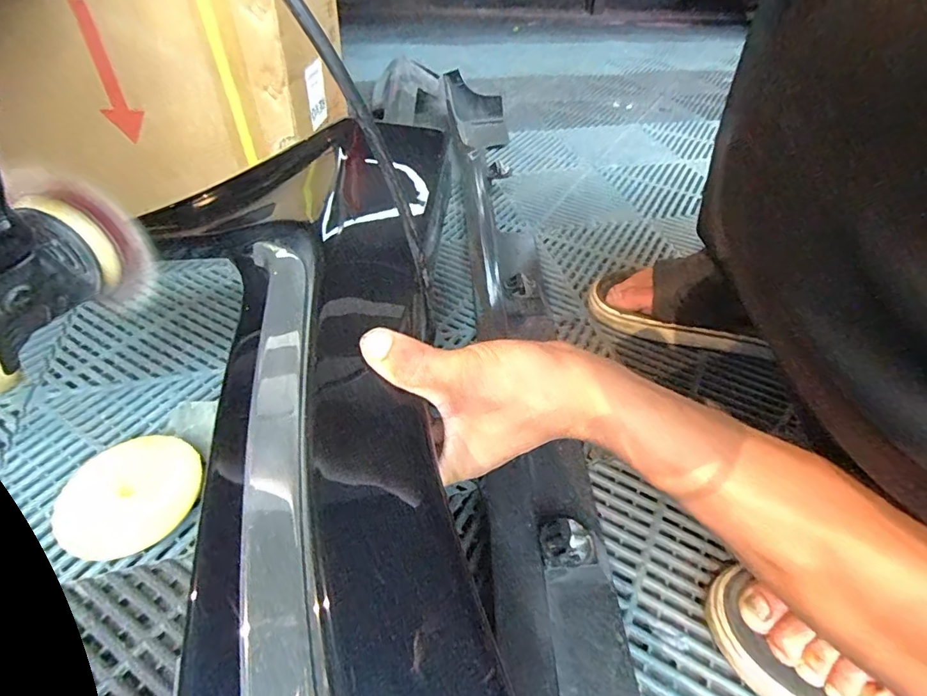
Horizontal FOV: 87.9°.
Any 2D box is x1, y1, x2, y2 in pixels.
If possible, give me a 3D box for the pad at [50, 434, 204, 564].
[{"bbox_3d":[-0.261,0.119,0.385,0.098,0.027,0.096,-25,50,-28],"label":"pad"}]

